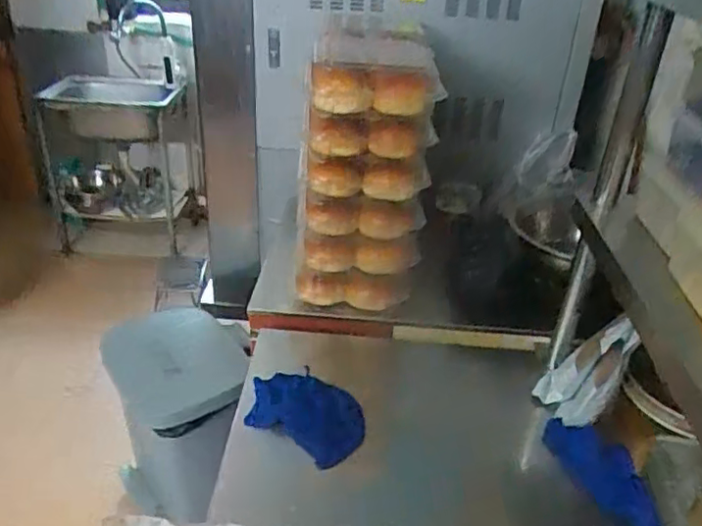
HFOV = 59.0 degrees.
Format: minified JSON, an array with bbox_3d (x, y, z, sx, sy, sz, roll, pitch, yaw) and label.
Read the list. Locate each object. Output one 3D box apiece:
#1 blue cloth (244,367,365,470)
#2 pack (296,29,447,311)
[{"bbox_3d":[-0.067,0.231,0.960,0.179,0.015,0.131,27,47,15],"label":"blue cloth"},{"bbox_3d":[0.016,-0.163,1.112,0.223,0.452,0.181,-1,31,-7],"label":"pack"}]

